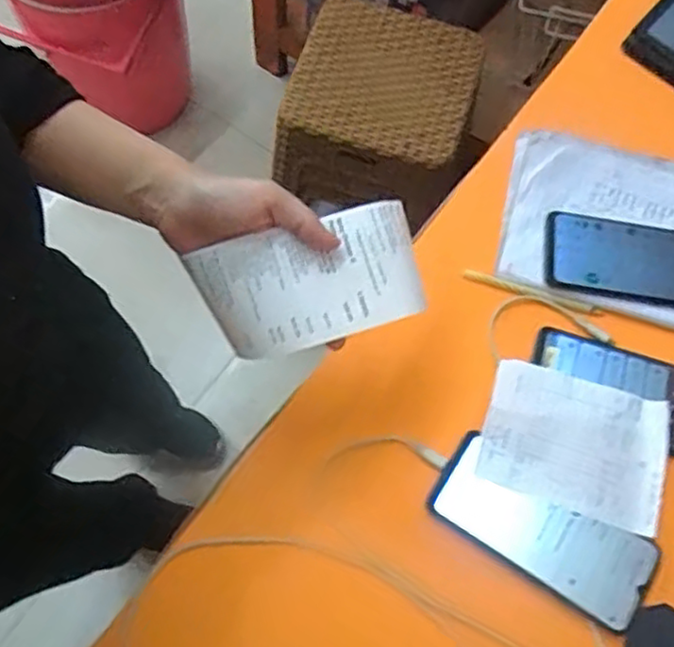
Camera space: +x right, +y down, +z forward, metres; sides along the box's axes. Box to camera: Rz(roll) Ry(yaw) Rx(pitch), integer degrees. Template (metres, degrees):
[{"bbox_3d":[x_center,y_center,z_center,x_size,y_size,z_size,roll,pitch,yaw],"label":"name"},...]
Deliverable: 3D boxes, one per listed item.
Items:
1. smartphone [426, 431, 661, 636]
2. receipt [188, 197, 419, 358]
[{"bbox_3d":[0.152,0.156,0.520,0.163,0.010,0.069,32,71,9],"label":"smartphone"},{"bbox_3d":[-0.016,-0.025,0.457,0.145,0.041,0.079,-19,88,-14],"label":"receipt"}]

